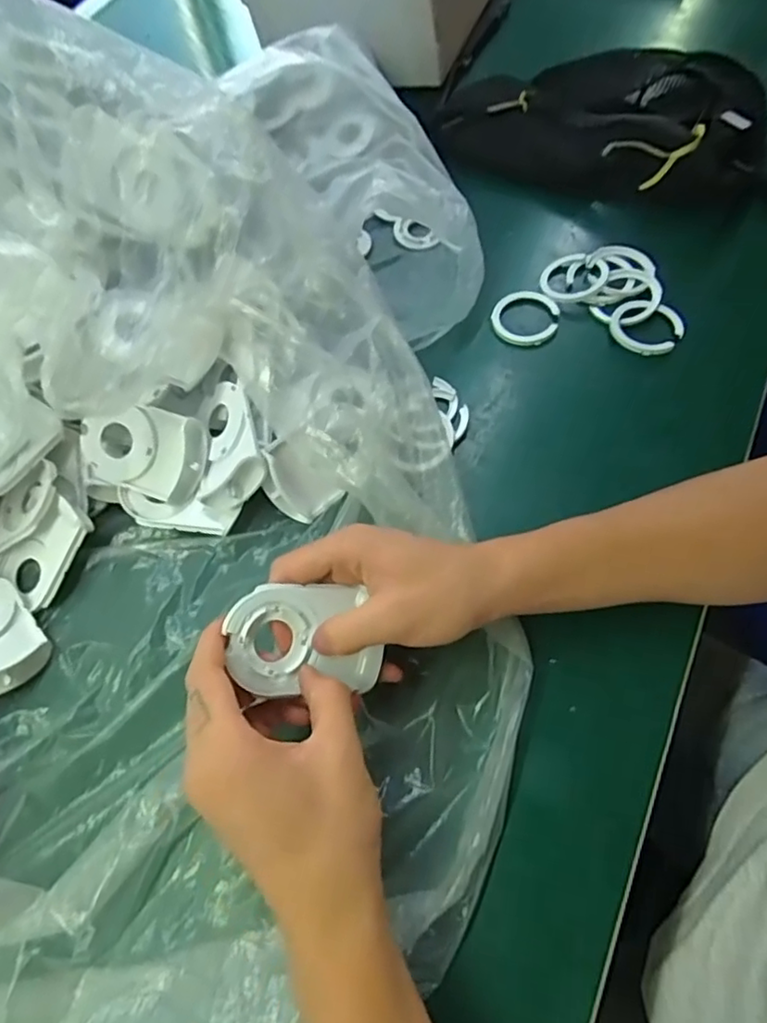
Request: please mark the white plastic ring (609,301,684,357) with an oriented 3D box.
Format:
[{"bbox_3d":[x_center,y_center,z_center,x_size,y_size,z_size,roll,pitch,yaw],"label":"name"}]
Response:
[{"bbox_3d":[0.192,-0.135,0.456,0.050,0.010,0.048,-3,61,6],"label":"white plastic ring"}]

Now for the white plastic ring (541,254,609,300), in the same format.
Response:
[{"bbox_3d":[0.149,-0.183,0.484,0.050,0.006,0.048,-9,57,14],"label":"white plastic ring"}]

